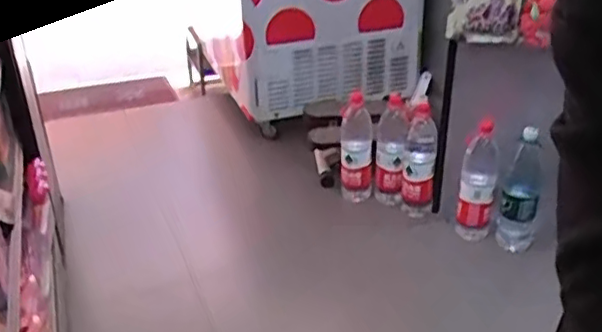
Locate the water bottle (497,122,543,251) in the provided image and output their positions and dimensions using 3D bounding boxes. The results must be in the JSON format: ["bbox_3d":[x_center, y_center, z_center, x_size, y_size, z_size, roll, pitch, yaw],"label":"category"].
[{"bbox_3d":[0.546,0.065,1.589,0.087,0.346,0.103,9,29,19],"label":"water bottle"}]

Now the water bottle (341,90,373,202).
[{"bbox_3d":[0.160,-0.046,1.825,0.084,0.310,0.085,2,28,6],"label":"water bottle"}]

